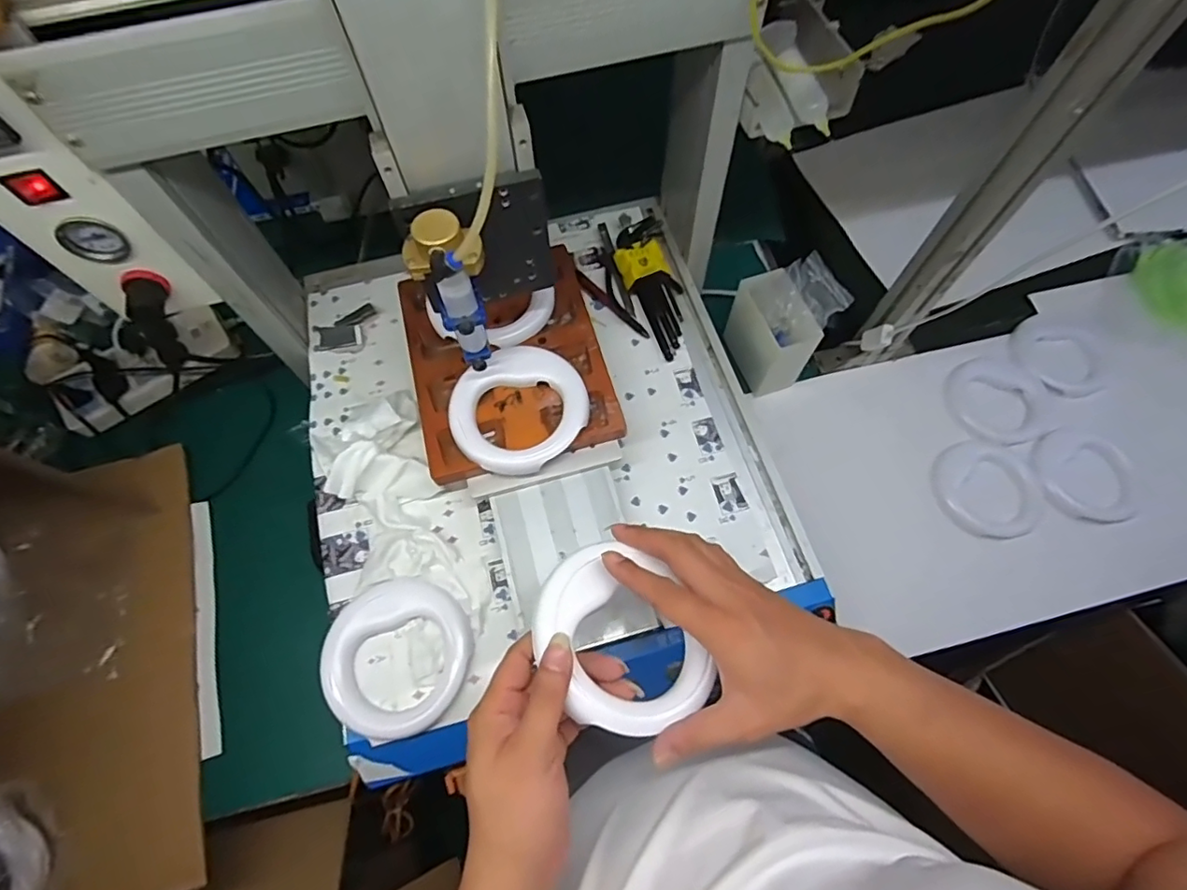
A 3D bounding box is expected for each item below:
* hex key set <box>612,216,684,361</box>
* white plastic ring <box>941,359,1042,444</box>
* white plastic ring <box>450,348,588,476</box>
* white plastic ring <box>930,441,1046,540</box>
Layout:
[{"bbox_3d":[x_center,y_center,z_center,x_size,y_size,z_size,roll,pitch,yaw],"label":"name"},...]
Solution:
[{"bbox_3d":[0.071,-0.185,0.657,0.067,0.037,0.178,-12,68,-5],"label":"hex key set"},{"bbox_3d":[0.551,-0.061,0.775,0.122,0.018,0.131,0,68,0],"label":"white plastic ring"},{"bbox_3d":[-0.073,-0.036,0.546,0.133,0.014,0.124,-40,78,-12],"label":"white plastic ring"},{"bbox_3d":[0.515,0.058,0.740,0.122,0.017,0.133,0,68,0],"label":"white plastic ring"}]

